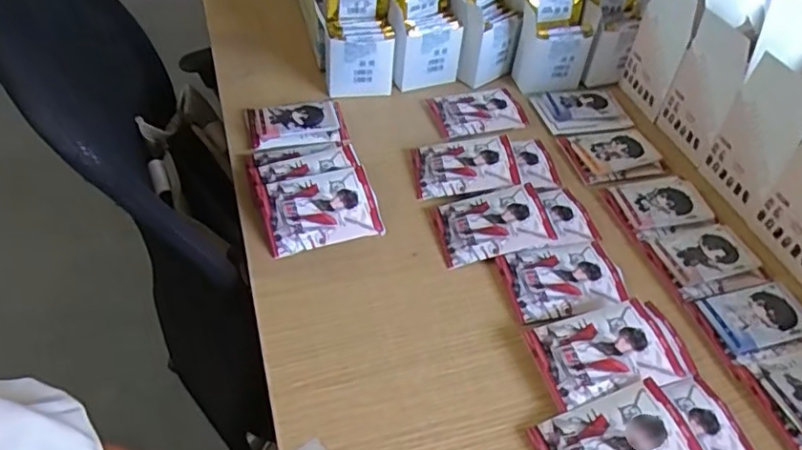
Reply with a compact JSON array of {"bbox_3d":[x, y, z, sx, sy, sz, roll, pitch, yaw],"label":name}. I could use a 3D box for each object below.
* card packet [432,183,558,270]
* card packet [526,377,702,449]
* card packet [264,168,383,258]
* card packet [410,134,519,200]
[{"bbox_3d":[0.084,-0.002,0.564,0.102,0.012,0.074,-14,51,-2],"label":"card packet"},{"bbox_3d":[0.149,0.153,0.418,0.099,0.010,0.070,-21,49,-6],"label":"card packet"},{"bbox_3d":[-0.074,-0.016,0.560,0.099,0.008,0.074,-13,68,-13],"label":"card packet"},{"bbox_3d":[0.064,-0.060,0.621,0.103,0.013,0.075,-10,55,3],"label":"card packet"}]

